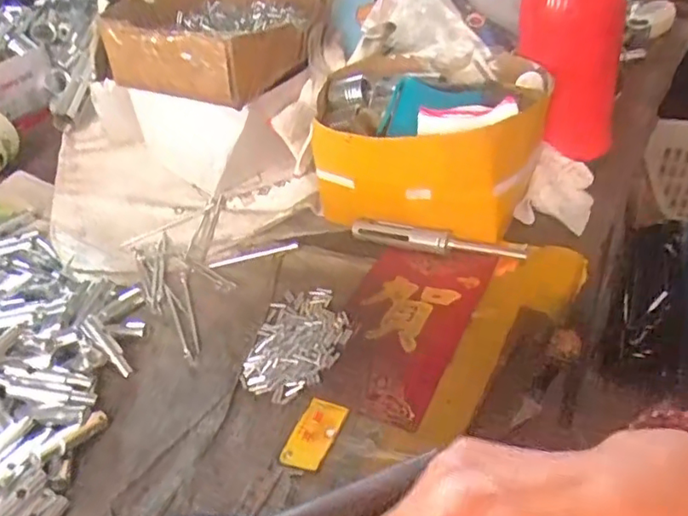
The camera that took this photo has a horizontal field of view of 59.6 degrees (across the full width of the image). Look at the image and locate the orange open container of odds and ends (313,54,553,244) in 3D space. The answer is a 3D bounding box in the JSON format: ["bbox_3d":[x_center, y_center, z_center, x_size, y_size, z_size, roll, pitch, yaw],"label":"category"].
[{"bbox_3d":[0.068,-0.093,0.490,0.171,0.100,0.138,5,40,15],"label":"orange open container of odds and ends"}]

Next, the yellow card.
[{"bbox_3d":[-0.017,0.100,0.345,0.025,0.004,0.046,11,42,21],"label":"yellow card"}]

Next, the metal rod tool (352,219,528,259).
[{"bbox_3d":[0.068,-0.013,0.459,0.135,0.016,0.020,9,41,19],"label":"metal rod tool"}]

